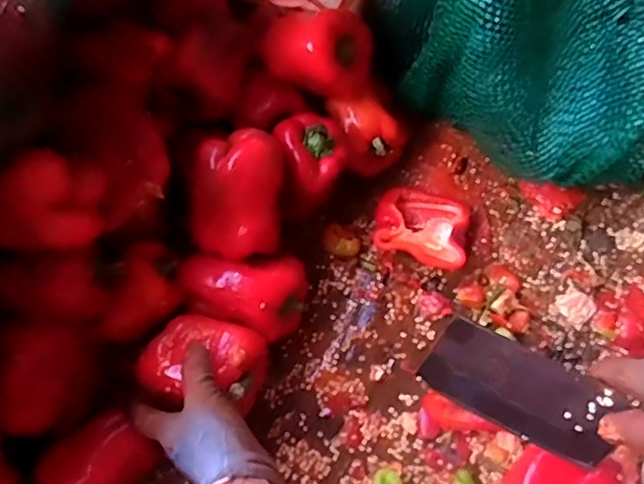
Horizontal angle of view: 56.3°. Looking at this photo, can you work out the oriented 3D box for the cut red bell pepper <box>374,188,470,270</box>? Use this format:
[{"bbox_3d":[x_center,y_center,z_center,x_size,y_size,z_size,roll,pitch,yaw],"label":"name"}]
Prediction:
[{"bbox_3d":[0.100,-0.017,0.598,0.091,0.030,0.079,20,74,9],"label":"cut red bell pepper"}]

